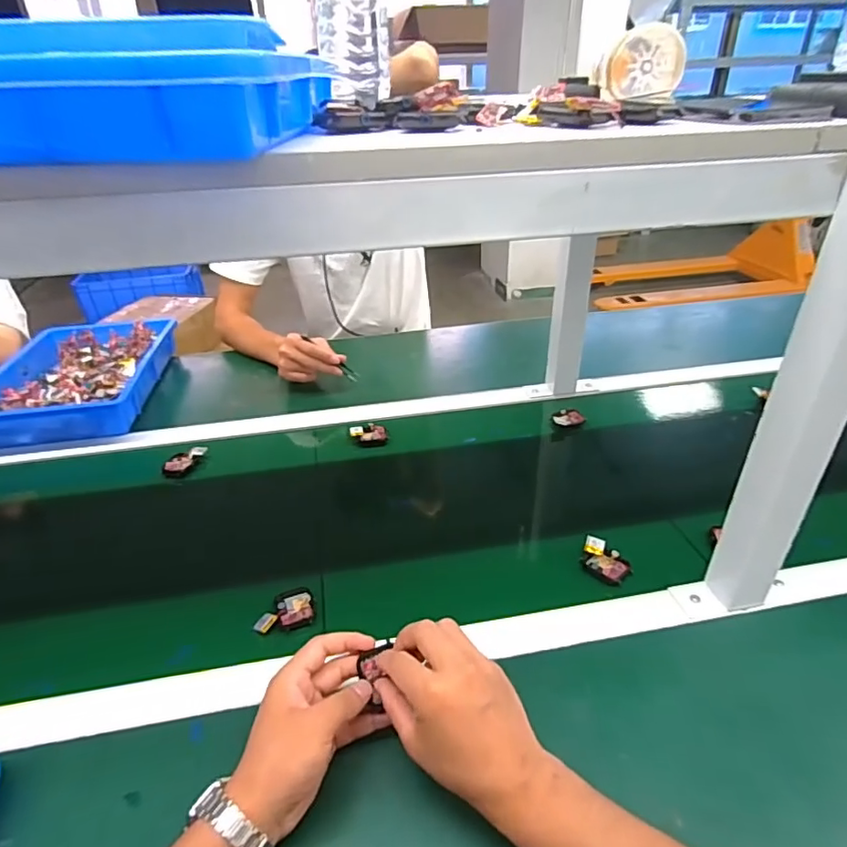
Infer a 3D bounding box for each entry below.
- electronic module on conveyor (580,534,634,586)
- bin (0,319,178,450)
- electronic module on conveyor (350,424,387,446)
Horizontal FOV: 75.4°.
[{"bbox_3d":[0.195,0.148,0.594,0.038,0.018,0.058,-24,40,-31],"label":"electronic module on conveyor"},{"bbox_3d":[-0.594,-0.085,0.951,0.258,0.062,0.372,-5,34,-6],"label":"bin"},{"bbox_3d":[-0.081,0.018,0.820,0.053,0.026,0.025,-4,34,-5],"label":"electronic module on conveyor"}]

